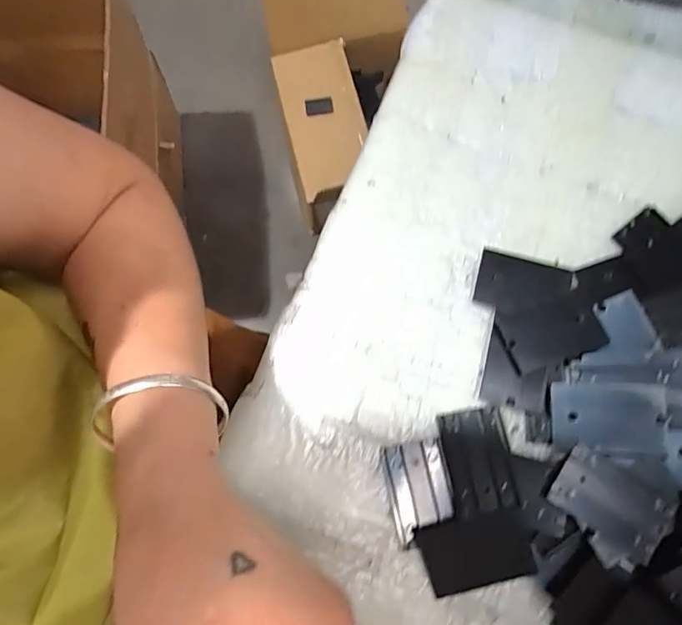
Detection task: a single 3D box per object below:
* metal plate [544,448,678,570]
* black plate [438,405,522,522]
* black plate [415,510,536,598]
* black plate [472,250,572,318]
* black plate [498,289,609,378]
[{"bbox_3d":[0.138,0.100,0.262,0.054,0.004,0.046,33,81,17],"label":"metal plate"},{"bbox_3d":[0.075,0.081,0.279,0.036,0.006,0.054,-11,63,5],"label":"black plate"},{"bbox_3d":[0.071,0.127,0.270,0.055,0.004,0.034,-16,71,6],"label":"black plate"},{"bbox_3d":[0.110,-0.015,0.307,0.053,0.007,0.036,14,76,3],"label":"black plate"},{"bbox_3d":[0.123,0.011,0.296,0.055,0.004,0.038,-18,69,-1],"label":"black plate"}]

